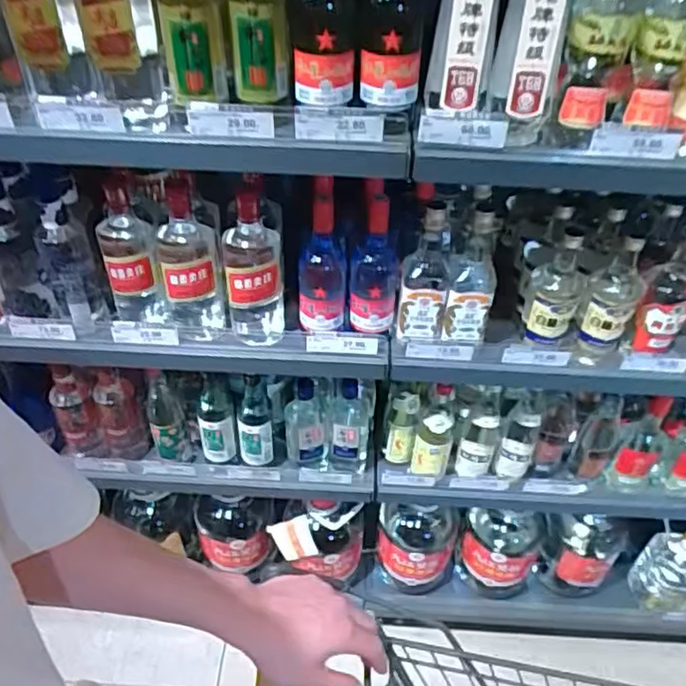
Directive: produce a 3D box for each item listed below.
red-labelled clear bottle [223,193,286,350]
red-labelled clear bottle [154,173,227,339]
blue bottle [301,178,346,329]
[{"bbox_3d":[-0.133,-0.113,0.924,0.082,0.239,0.078,-5,44,-7],"label":"red-labelled clear bottle"},{"bbox_3d":[-0.227,-0.118,0.921,0.083,0.232,0.078,-8,45,-11],"label":"red-labelled clear bottle"},{"bbox_3d":[-0.029,-0.121,0.898,0.068,0.233,0.060,1,44,-1],"label":"blue bottle"}]

